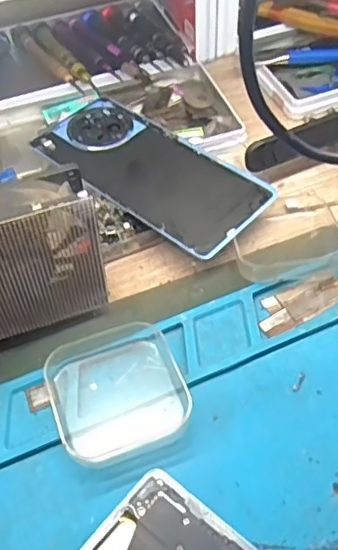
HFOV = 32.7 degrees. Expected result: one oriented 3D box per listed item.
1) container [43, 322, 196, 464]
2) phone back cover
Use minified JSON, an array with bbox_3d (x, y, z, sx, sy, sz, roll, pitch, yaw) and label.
[{"bbox_3d":[-0.025,0.058,0.285,0.065,0.015,0.063,-19,54,-12],"label":"container"},{"bbox_3d":[-0.014,-0.070,0.375,0.157,0.004,0.073,35,60,25],"label":"phone back cover"}]

